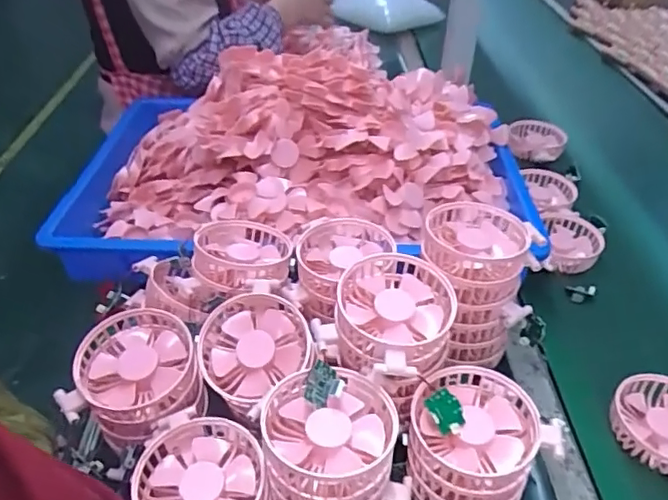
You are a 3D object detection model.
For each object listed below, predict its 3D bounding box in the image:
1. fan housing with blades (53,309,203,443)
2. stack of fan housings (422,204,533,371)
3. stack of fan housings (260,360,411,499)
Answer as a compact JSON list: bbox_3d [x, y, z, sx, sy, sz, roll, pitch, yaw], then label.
[{"bbox_3d":[-0.163,0.102,0.464,0.101,0.056,0.095,1,39,-2],"label":"fan housing with blades"},{"bbox_3d":[0.127,0.029,0.532,0.097,0.114,0.104,6,40,4],"label":"stack of fan housings"},{"bbox_3d":[-0.003,0.152,0.409,0.094,0.102,0.092,-14,42,-19],"label":"stack of fan housings"}]

